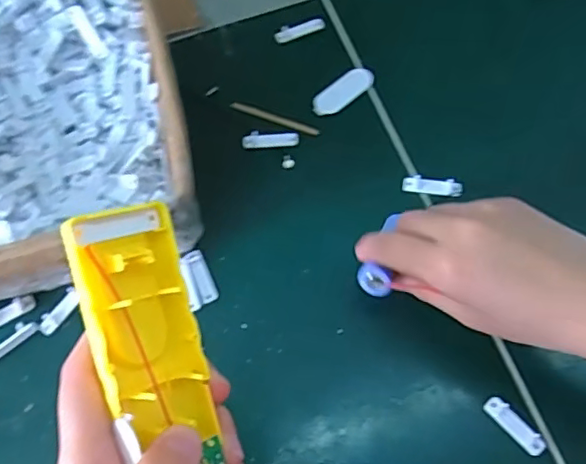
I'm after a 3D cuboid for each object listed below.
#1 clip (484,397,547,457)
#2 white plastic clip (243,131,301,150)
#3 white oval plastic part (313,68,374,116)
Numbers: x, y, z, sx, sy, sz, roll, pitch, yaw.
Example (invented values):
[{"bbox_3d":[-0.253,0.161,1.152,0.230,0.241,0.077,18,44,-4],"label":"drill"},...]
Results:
[{"bbox_3d":[0.127,0.111,0.342,0.013,0.009,0.038,-38,69,-14],"label":"clip"},{"bbox_3d":[-0.016,-0.067,0.432,0.040,0.005,0.012,-5,65,0],"label":"white plastic clip"},{"bbox_3d":[0.038,-0.105,0.446,0.053,0.004,0.019,-37,69,-13],"label":"white oval plastic part"}]

